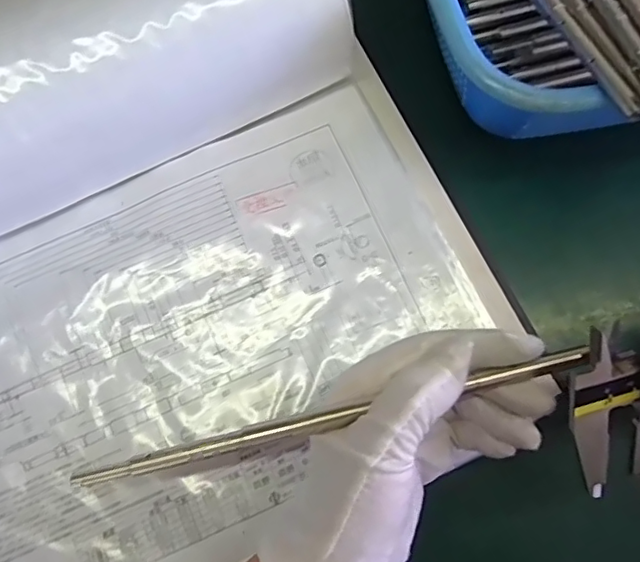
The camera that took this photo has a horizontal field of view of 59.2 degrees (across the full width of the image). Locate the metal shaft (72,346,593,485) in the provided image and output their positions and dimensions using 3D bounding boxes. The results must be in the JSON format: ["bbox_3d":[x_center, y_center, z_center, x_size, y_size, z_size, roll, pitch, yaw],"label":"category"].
[{"bbox_3d":[0.001,0.056,0.225,0.199,0.006,0.007,-14,76,-1],"label":"metal shaft"}]

